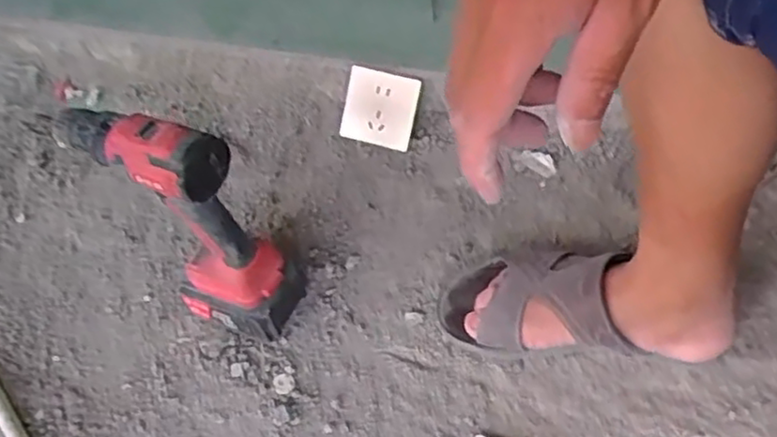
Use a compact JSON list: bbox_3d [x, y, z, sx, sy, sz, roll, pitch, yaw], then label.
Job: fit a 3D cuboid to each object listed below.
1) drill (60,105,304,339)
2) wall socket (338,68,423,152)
[{"bbox_3d":[-0.184,0.007,0.643,0.178,0.245,0.062,17,58,18],"label":"drill"},{"bbox_3d":[-0.010,-0.127,0.833,0.084,0.085,0.017,12,21,2],"label":"wall socket"}]

